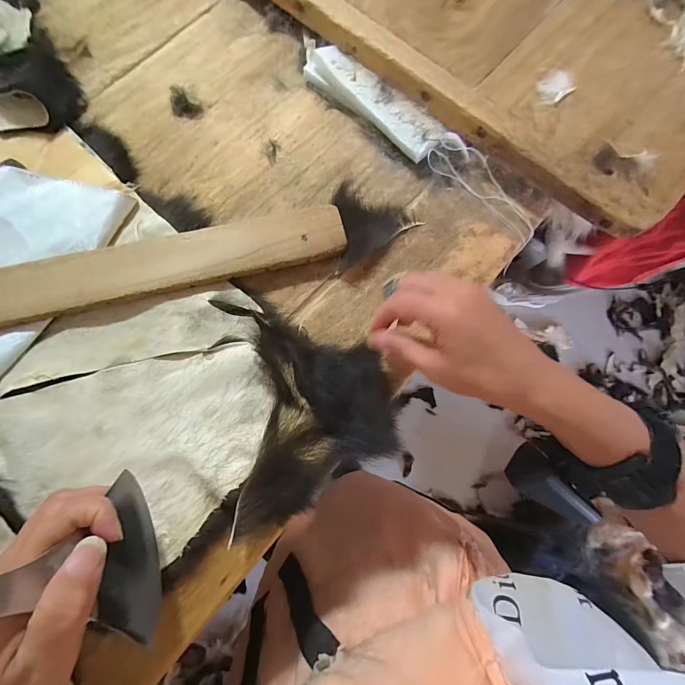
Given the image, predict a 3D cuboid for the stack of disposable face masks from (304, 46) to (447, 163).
[{"bbox_3d":[0.031,-0.237,0.351,0.151,0.028,0.040,41,80,9],"label":"stack of disposable face masks"}]

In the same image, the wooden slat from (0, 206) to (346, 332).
[{"bbox_3d":[-0.232,-0.042,0.281,0.483,0.011,0.048,-15,85,-9],"label":"wooden slat"}]

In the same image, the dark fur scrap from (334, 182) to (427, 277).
[{"bbox_3d":[0.019,-0.115,0.328,0.085,0.018,0.069,-28,82,-8],"label":"dark fur scrap"}]

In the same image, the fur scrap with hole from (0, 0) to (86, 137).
[{"bbox_3d":[-0.344,-0.285,0.334,0.125,0.051,0.204,-25,78,-9],"label":"fur scrap with hole"}]

